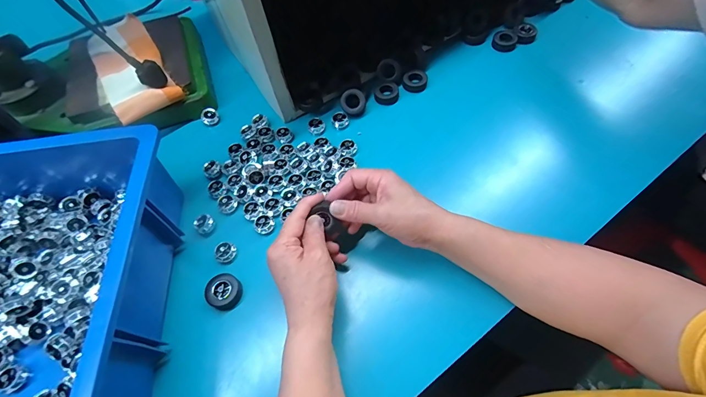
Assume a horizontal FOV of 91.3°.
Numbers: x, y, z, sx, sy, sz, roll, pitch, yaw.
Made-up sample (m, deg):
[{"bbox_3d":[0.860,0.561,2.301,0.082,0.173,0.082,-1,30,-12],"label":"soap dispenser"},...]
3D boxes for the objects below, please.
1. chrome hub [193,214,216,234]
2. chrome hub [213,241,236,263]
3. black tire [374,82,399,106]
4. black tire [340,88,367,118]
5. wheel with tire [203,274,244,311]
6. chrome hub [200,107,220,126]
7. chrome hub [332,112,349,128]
[{"bbox_3d":[-0.183,0.030,0.424,0.023,0.009,0.022,-1,61,1],"label":"chrome hub"},{"bbox_3d":[-0.149,0.062,0.407,0.022,0.012,0.027,11,62,7],"label":"chrome hub"},{"bbox_3d":[0.051,-0.158,0.522,0.036,0.016,0.033,2,62,3],"label":"black tire"},{"bbox_3d":[0.000,-0.139,0.504,0.036,0.012,0.039,-3,100,-2],"label":"black tire"},{"bbox_3d":[-0.143,0.103,0.381,0.037,0.013,0.036,-1,61,1],"label":"wheel with tire"},{"bbox_3d":[-0.217,-0.125,0.523,0.025,0.017,0.023,-1,61,1],"label":"chrome hub"},{"bbox_3d":[-0.018,-0.114,0.499,0.023,0.012,0.020,-7,61,-2],"label":"chrome hub"}]

